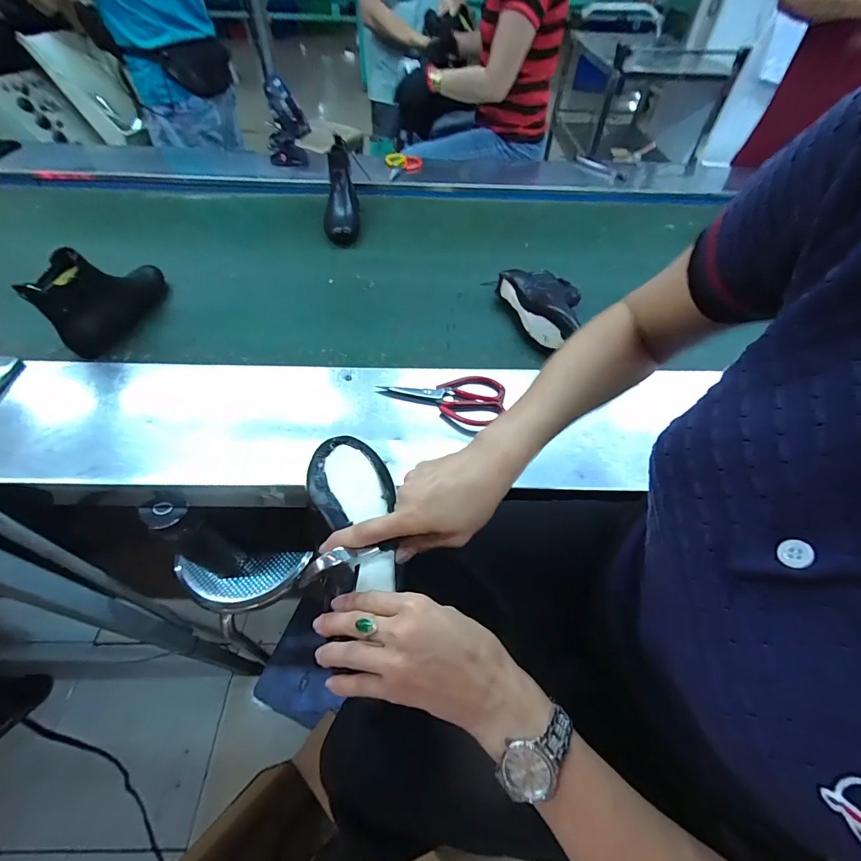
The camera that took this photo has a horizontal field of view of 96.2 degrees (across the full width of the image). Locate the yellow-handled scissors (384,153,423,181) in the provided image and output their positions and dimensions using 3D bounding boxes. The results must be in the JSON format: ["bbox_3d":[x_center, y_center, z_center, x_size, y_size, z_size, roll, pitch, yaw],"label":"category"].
[{"bbox_3d":[-0.076,-0.812,1.184,0.114,0.031,0.159,-8,54,-8],"label":"yellow-handled scissors"}]

